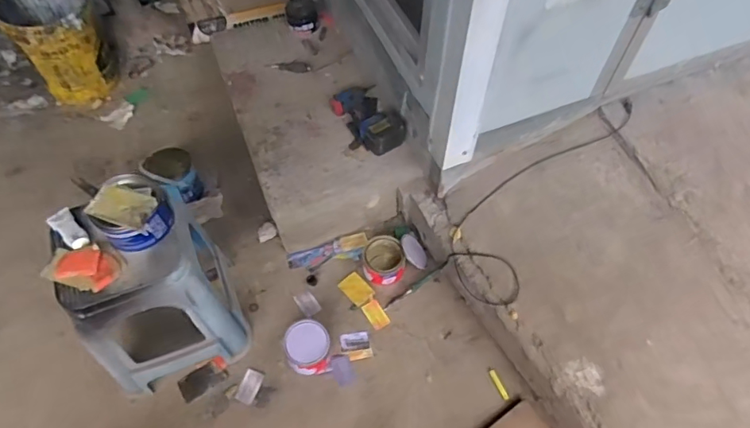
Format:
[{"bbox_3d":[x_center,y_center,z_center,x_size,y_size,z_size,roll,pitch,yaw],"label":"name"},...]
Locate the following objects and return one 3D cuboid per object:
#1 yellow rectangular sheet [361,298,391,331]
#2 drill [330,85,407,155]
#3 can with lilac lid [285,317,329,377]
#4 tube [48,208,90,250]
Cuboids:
[{"bbox_3d":[0.004,0.307,1.559,0.055,0.005,0.089,-28,61,-16],"label":"yellow rectangular sheet"},{"bbox_3d":[-0.028,-0.310,1.628,0.176,0.100,0.286,-25,60,-15],"label":"drill"},{"bbox_3d":[-0.190,0.381,1.449,0.119,0.112,0.130,0,57,0],"label":"can with lilac lid"},{"bbox_3d":[-0.700,0.032,1.164,0.046,0.028,0.125,-39,64,-22],"label":"tube"}]

